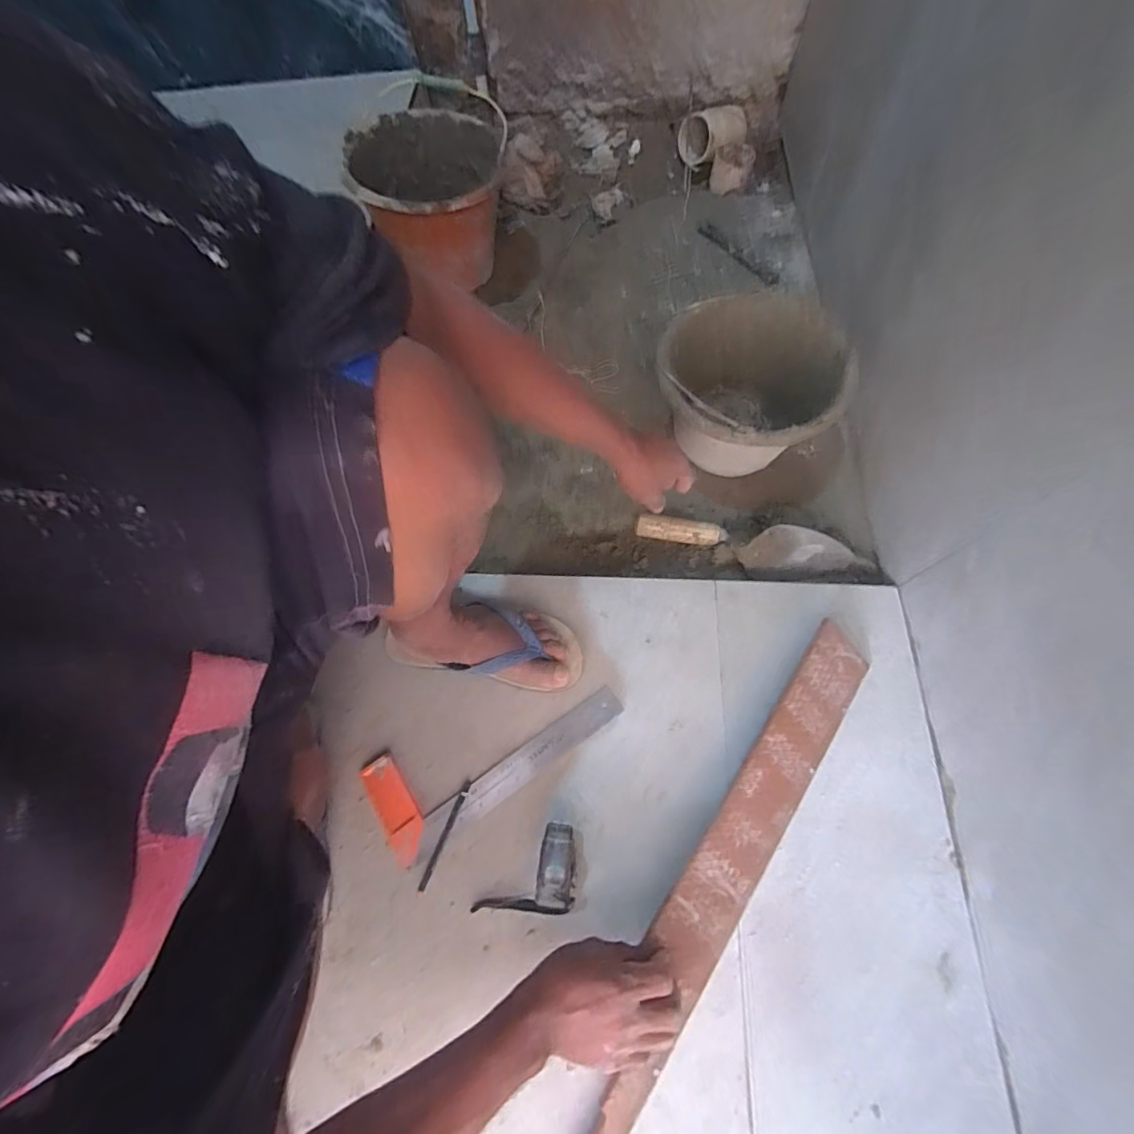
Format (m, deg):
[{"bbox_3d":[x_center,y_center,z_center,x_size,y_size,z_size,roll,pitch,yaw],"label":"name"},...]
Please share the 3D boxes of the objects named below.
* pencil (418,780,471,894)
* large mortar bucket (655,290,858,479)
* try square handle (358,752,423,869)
[{"bbox_3d":[-0.138,0.303,0.555,0.010,0.007,0.117,19,71,12],"label":"pencil"},{"bbox_3d":[0.250,-0.244,0.723,0.231,0.169,0.247,-1,67,2],"label":"large mortar bucket"},{"bbox_3d":[-0.200,0.279,0.567,0.044,0.008,0.116,-33,69,-8],"label":"try square handle"}]

